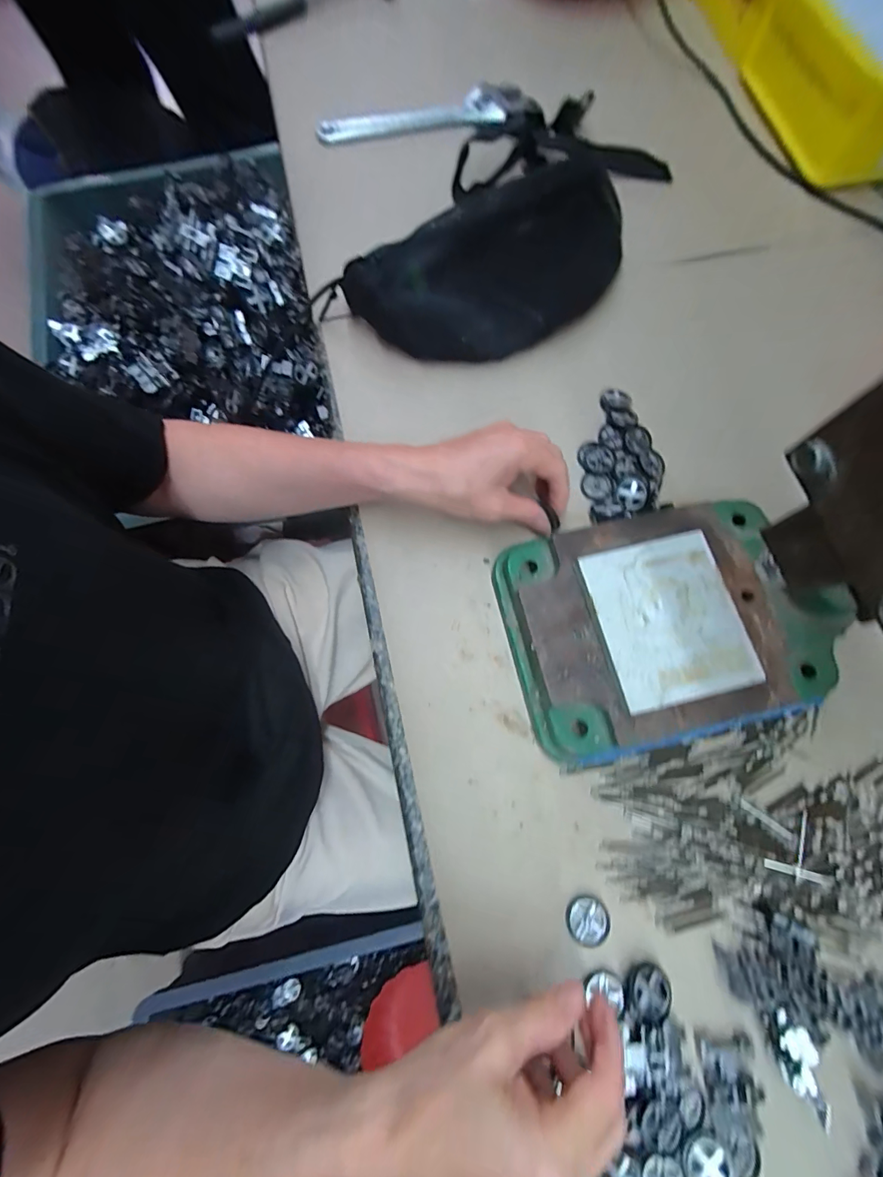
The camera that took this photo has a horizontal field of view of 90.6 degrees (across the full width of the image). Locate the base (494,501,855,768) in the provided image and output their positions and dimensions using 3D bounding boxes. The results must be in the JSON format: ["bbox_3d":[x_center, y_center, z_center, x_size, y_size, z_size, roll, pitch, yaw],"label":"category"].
[{"bbox_3d":[0.166,0.023,0.317,0.231,0.052,0.164,-11,74,-3],"label":"base"}]

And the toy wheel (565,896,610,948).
[{"bbox_3d":[0.096,0.217,0.285,0.028,0.004,0.026,0,74,0],"label":"toy wheel"}]

